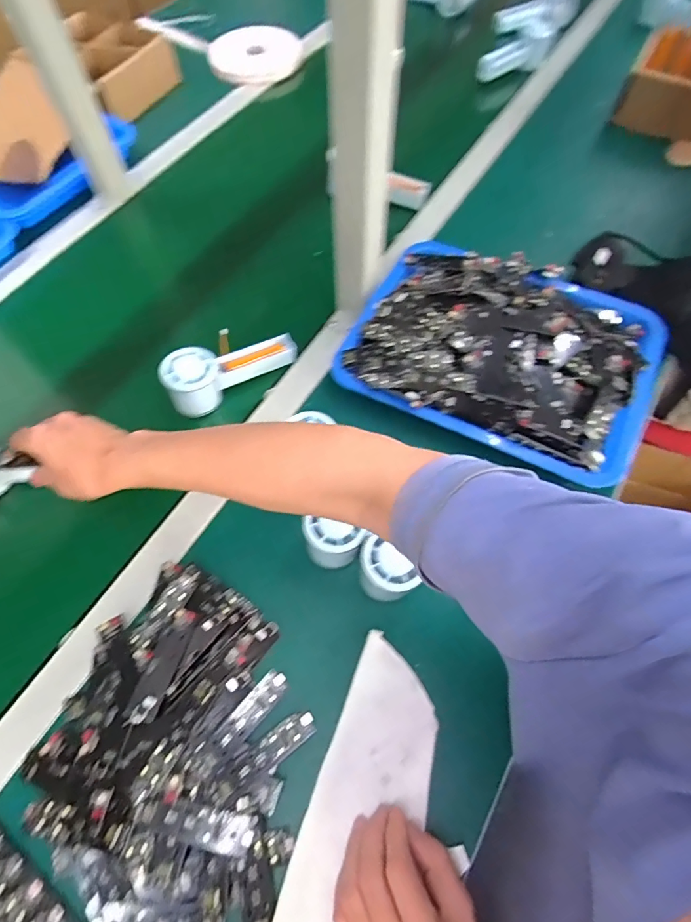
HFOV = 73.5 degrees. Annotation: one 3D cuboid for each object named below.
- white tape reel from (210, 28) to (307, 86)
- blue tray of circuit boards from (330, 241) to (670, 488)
[{"bbox_3d":[-0.170,-0.767,0.872,0.169,0.020,0.179,-9,64,-4],"label":"white tape reel"},{"bbox_3d":[0.178,-0.141,0.515,0.329,0.064,0.258,26,66,12],"label":"blue tray of circuit boards"}]

